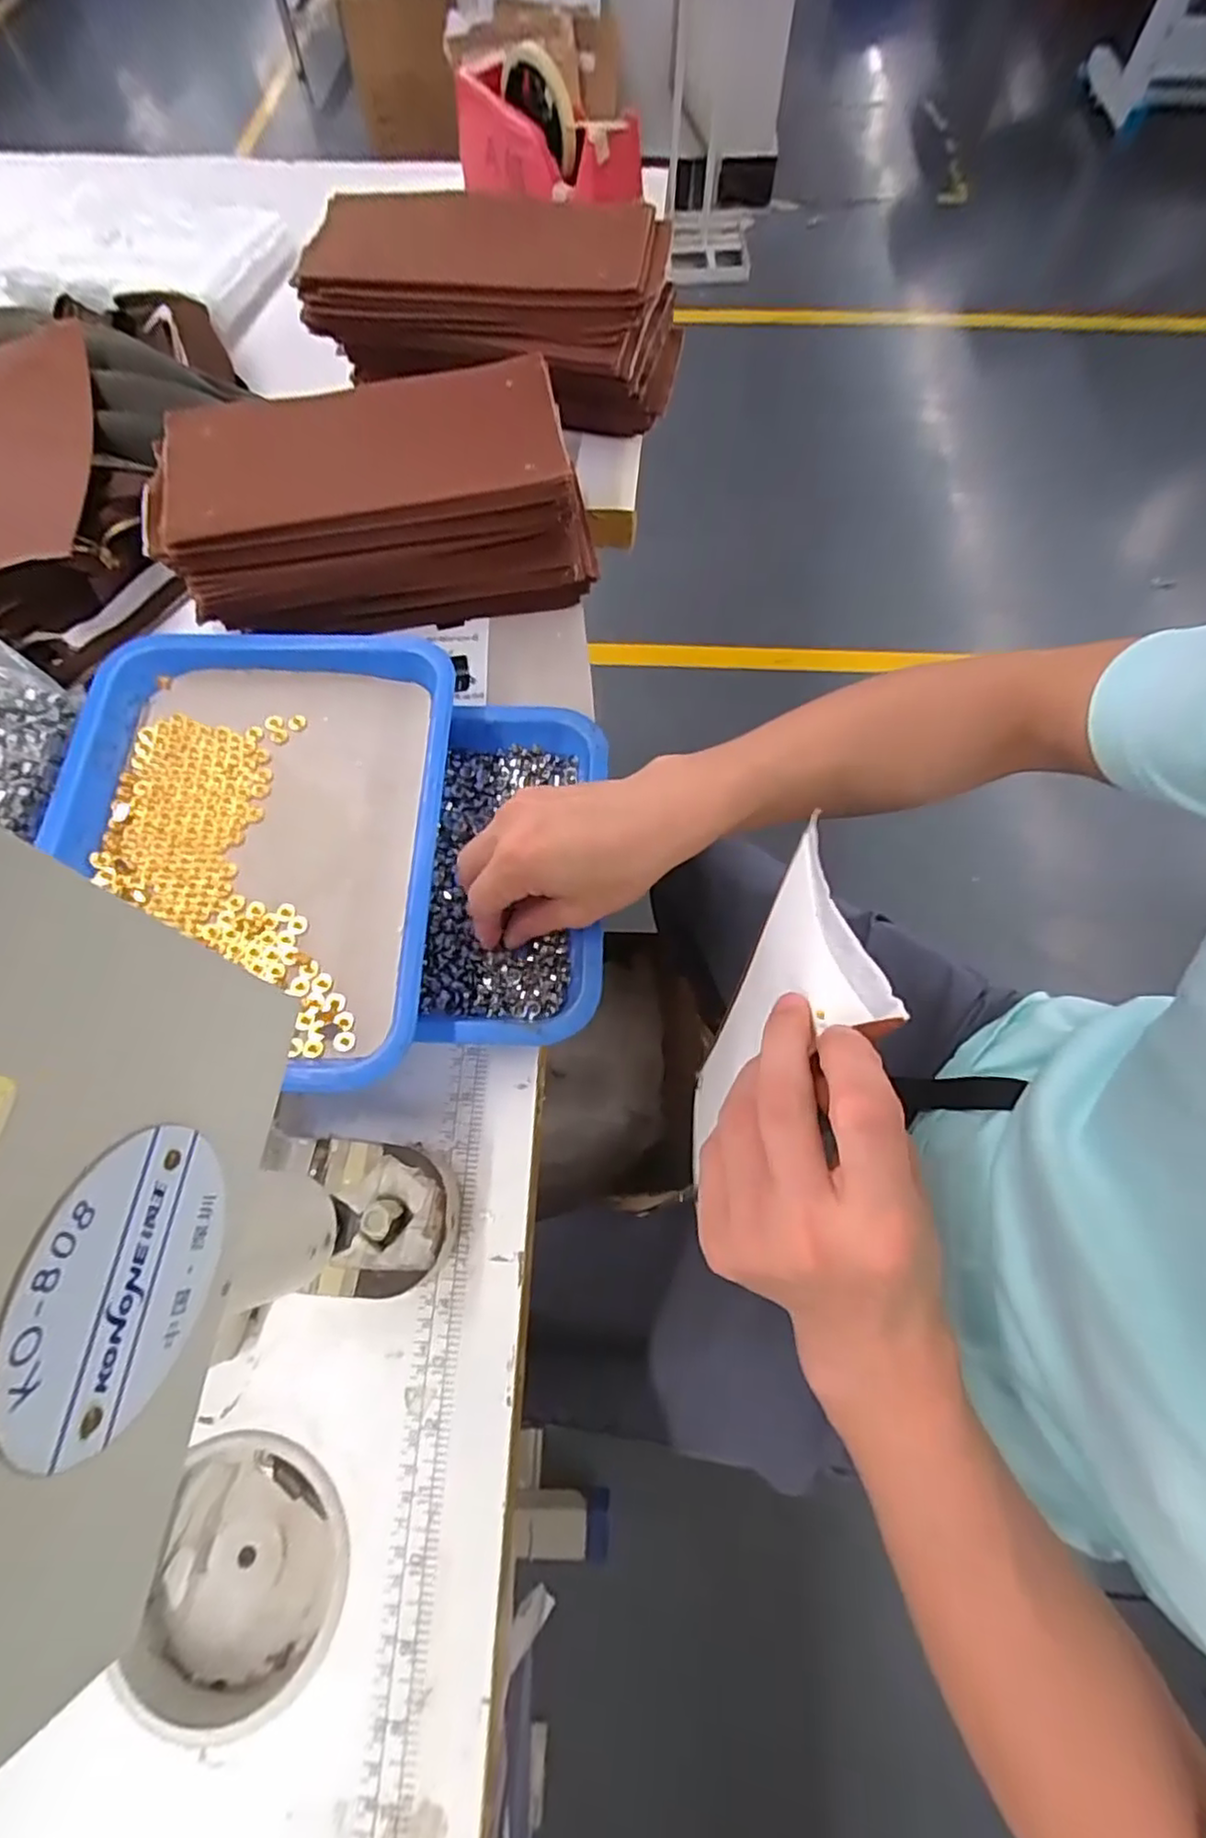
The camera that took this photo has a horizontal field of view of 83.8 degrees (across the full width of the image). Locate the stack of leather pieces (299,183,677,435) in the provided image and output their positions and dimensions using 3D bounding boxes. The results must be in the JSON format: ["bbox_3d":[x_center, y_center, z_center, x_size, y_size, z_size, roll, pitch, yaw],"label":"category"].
[{"bbox_3d":[-0.084,-0.479,0.521,0.280,0.115,0.116,8,68,4],"label":"stack of leather pieces"}]

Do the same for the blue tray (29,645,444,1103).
[{"bbox_3d":[-0.209,-0.046,0.391,0.229,0.036,0.268,1,68,1],"label":"blue tray"}]

